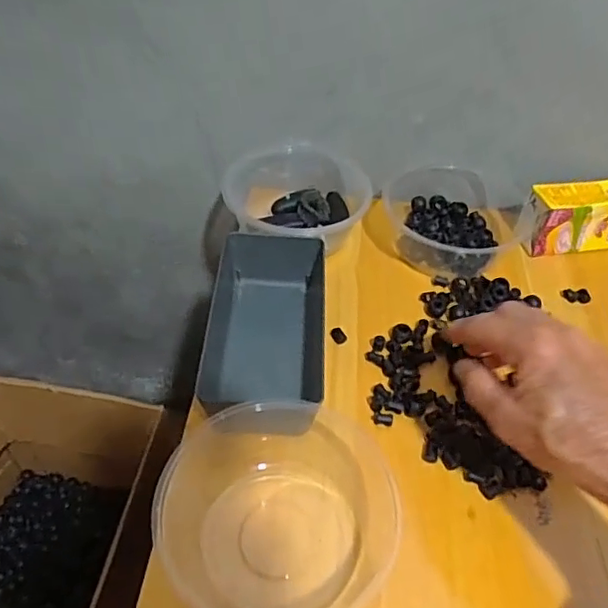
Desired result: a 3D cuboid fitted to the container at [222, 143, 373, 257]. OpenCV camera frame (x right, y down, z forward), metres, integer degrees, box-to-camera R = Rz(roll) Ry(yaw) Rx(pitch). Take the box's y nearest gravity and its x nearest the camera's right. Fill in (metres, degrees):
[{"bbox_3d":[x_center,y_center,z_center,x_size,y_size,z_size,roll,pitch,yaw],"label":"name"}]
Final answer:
[{"bbox_3d":[-0.013,-0.106,0.592,0.148,0.056,0.136,15,48,9],"label":"container"}]

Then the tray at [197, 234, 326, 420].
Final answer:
[{"bbox_3d":[-0.031,0.012,0.482,0.101,0.049,0.154,3,47,-2],"label":"tray"}]

